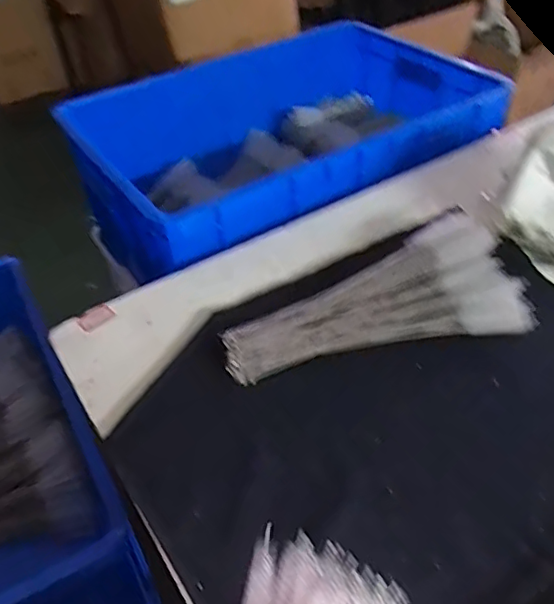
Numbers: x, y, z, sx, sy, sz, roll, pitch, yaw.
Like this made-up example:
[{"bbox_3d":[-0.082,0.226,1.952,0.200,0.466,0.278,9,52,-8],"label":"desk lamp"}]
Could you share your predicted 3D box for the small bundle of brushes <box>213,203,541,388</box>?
[{"bbox_3d":[0.087,-0.005,0.581,0.297,0.045,0.158,-15,45,-12],"label":"small bundle of brushes"}]

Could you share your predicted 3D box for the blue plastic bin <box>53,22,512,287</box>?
[{"bbox_3d":[0.005,-0.229,0.914,0.551,0.194,0.408,-25,48,-21],"label":"blue plastic bin"}]

